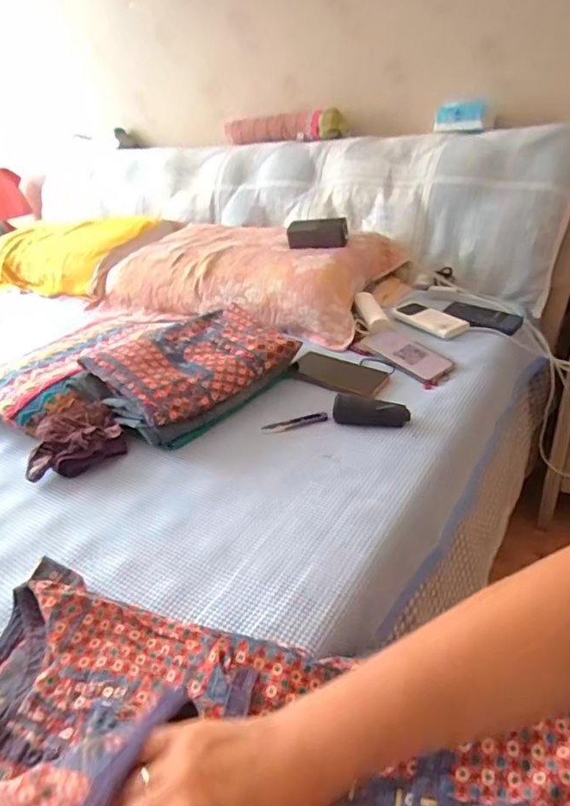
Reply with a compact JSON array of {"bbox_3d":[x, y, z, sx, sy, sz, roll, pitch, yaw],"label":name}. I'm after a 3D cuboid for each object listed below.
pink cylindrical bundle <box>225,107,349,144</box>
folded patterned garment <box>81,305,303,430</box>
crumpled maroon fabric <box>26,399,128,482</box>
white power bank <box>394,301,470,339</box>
[{"bbox_3d":[-0.017,-0.801,1.464,0.449,0.073,0.107,21,40,37],"label":"pink cylindrical bundle"},{"bbox_3d":[-0.145,-0.063,0.834,0.292,0.084,0.207,-30,38,-34],"label":"folded patterned garment"},{"bbox_3d":[-0.312,0.049,0.743,0.128,0.050,0.141,-15,32,-20],"label":"crumpled maroon fabric"},{"bbox_3d":[0.280,-0.168,0.993,0.078,0.014,0.159,-23,35,-27],"label":"white power bank"}]

